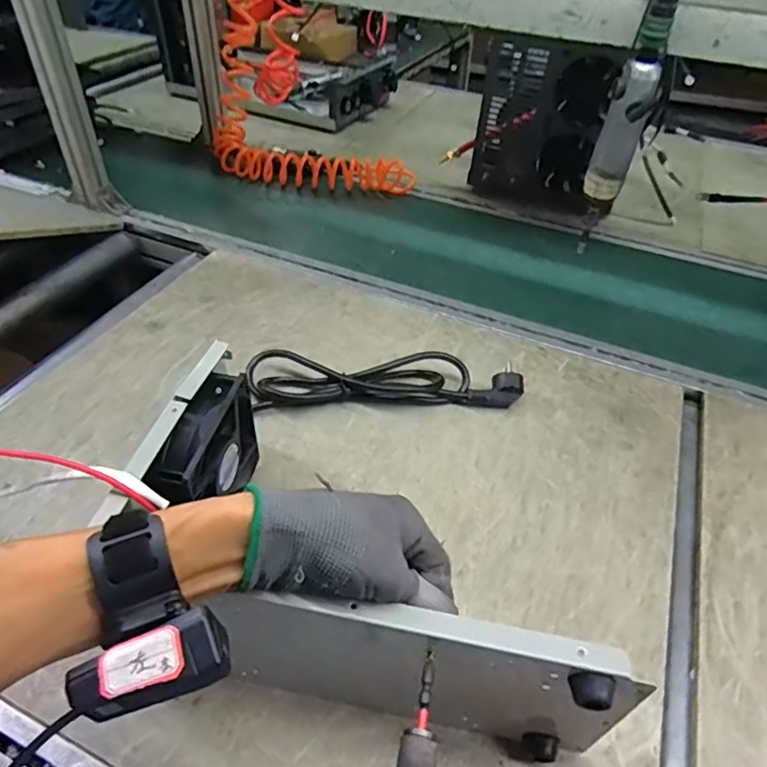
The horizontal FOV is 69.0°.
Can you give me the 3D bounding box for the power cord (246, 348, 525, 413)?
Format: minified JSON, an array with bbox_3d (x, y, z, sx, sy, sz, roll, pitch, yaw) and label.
[{"bbox_3d":[0.002,-0.005,0.665,0.321,0.037,0.084,-2,44,-5],"label":"power cord"}]

